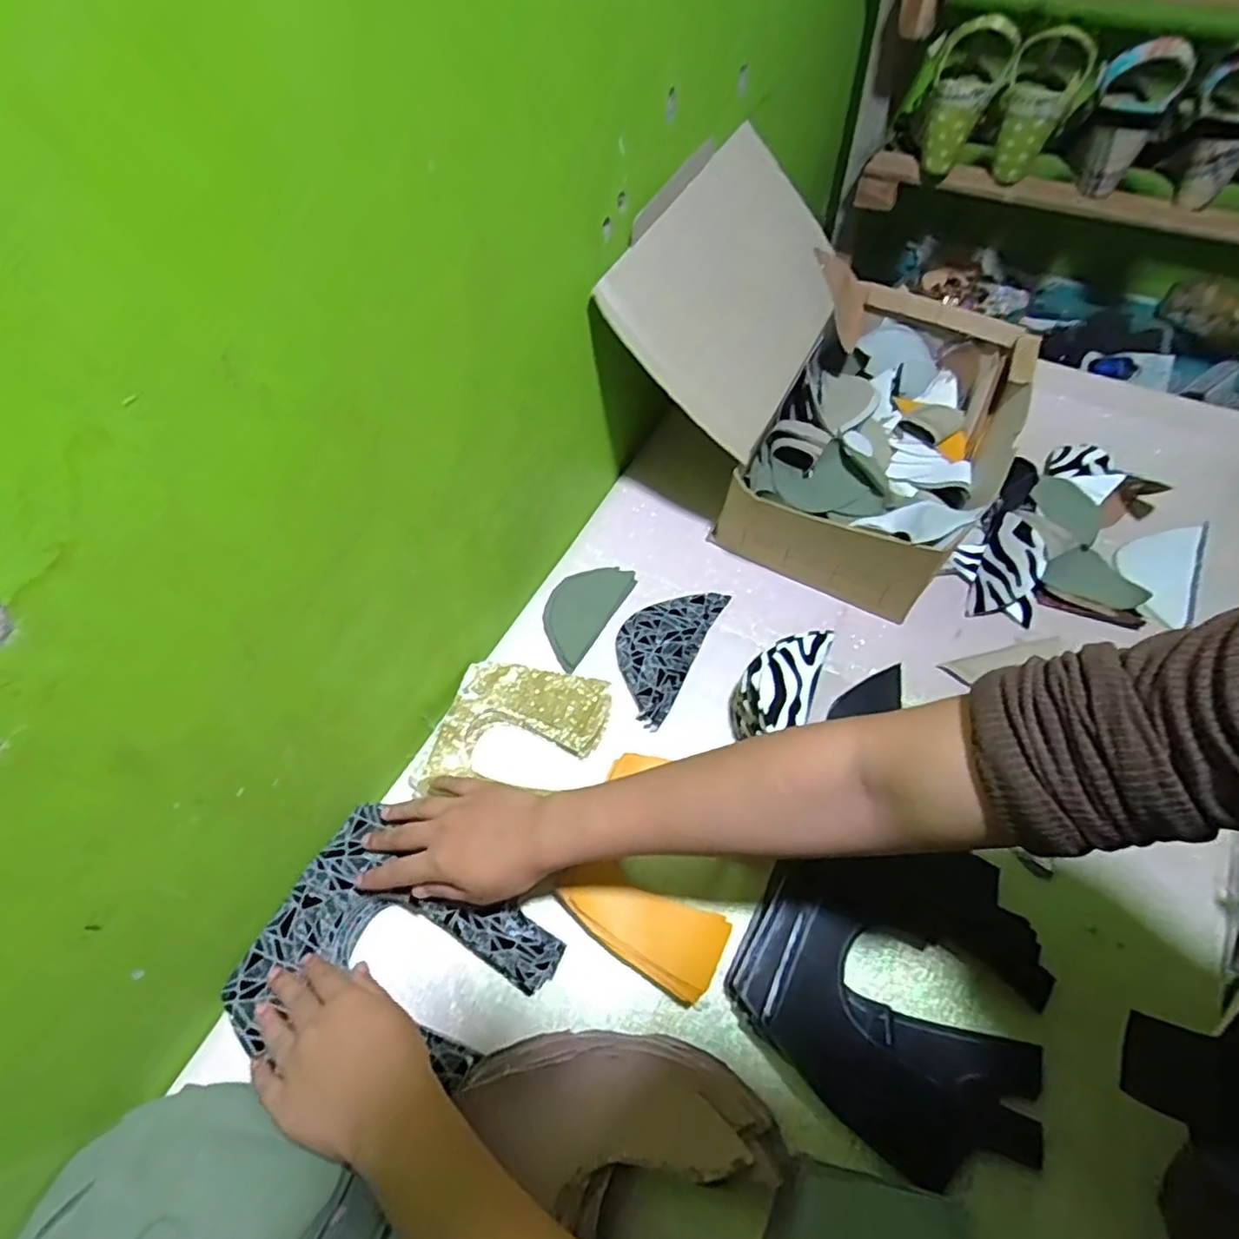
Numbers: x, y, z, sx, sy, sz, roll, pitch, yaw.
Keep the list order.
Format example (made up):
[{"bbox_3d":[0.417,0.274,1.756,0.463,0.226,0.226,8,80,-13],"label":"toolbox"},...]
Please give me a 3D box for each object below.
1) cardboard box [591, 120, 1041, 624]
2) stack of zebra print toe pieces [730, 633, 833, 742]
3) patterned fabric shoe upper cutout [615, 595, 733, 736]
[{"bbox_3d":[0.189,-0.235,0.631,0.342,0.235,0.322,23,61,16],"label":"cardboard box"},{"bbox_3d":[0.129,0.060,0.538,0.059,0.070,0.102,21,60,15],"label":"stack of zebra print toe pieces"},{"bbox_3d":[0.036,0.023,0.597,0.071,0.011,0.141,24,61,17],"label":"patterned fabric shoe upper cutout"}]

